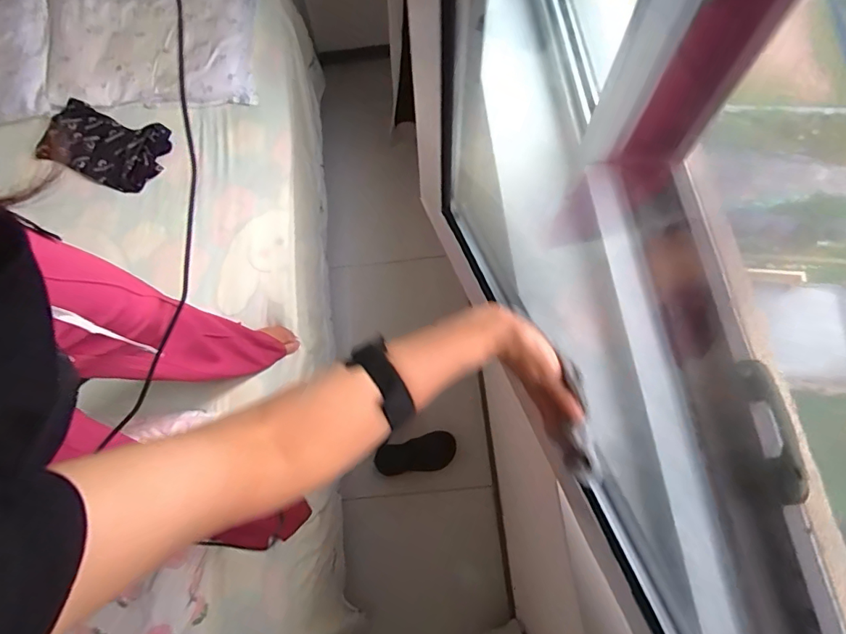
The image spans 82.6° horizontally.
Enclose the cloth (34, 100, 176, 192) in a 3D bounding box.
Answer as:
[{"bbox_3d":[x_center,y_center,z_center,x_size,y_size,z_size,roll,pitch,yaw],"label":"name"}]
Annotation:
[{"bbox_3d":[-0.900,-0.488,1.368,0.338,0.056,0.218,18,70,10],"label":"cloth"}]

